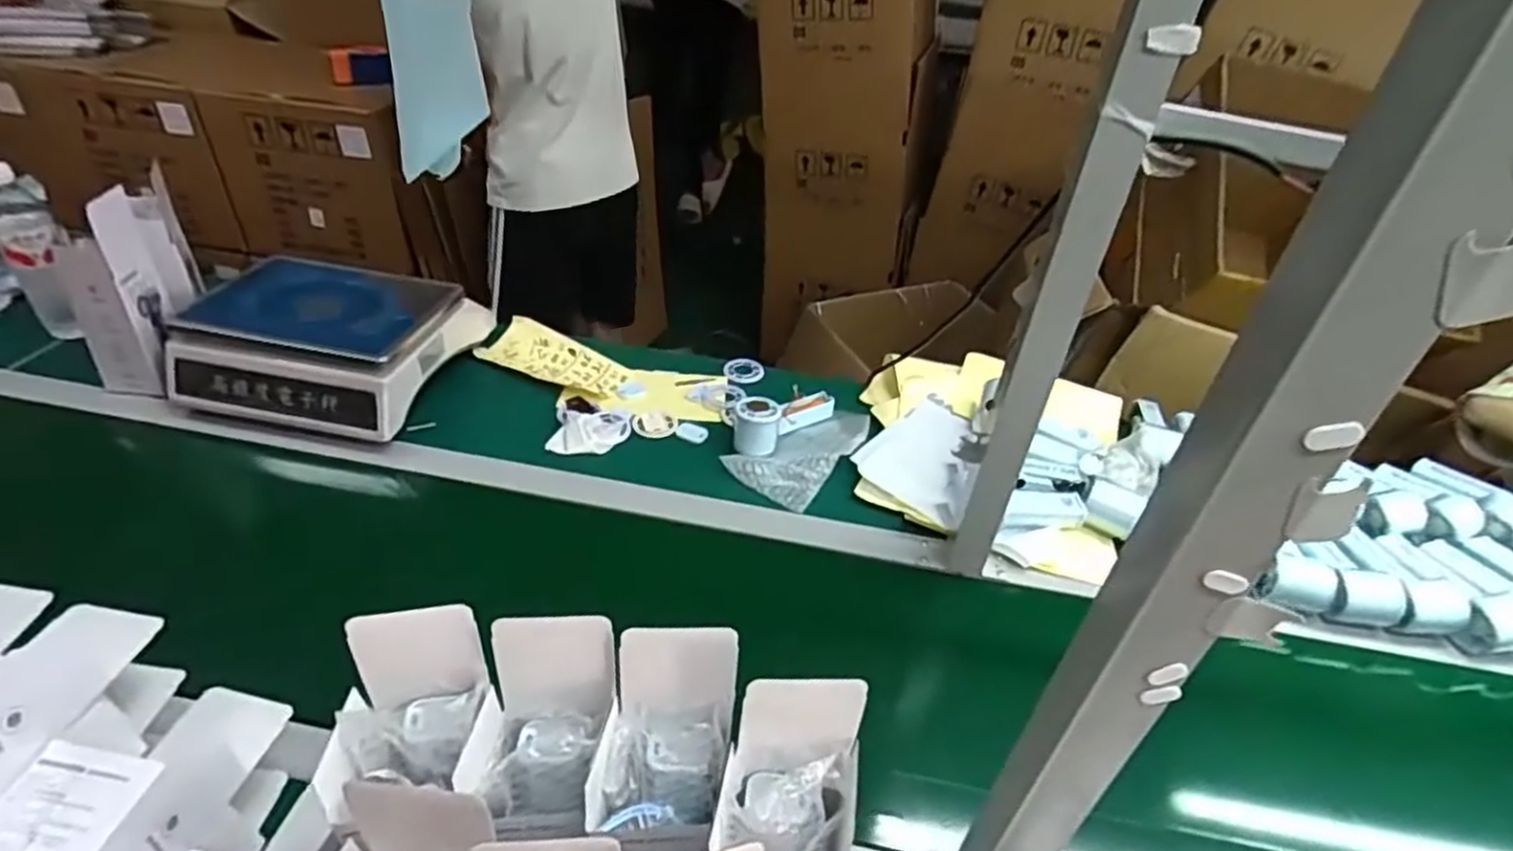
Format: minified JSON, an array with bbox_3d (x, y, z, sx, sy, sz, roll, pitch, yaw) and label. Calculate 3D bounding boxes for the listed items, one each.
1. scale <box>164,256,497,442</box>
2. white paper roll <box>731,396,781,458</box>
[{"bbox_3d":[-0.548,-0.113,0.983,0.291,0.133,0.262,10,38,5],"label":"scale"},{"bbox_3d":[0.000,0.003,0.934,0.060,0.058,0.062,2,38,-6],"label":"white paper roll"}]

